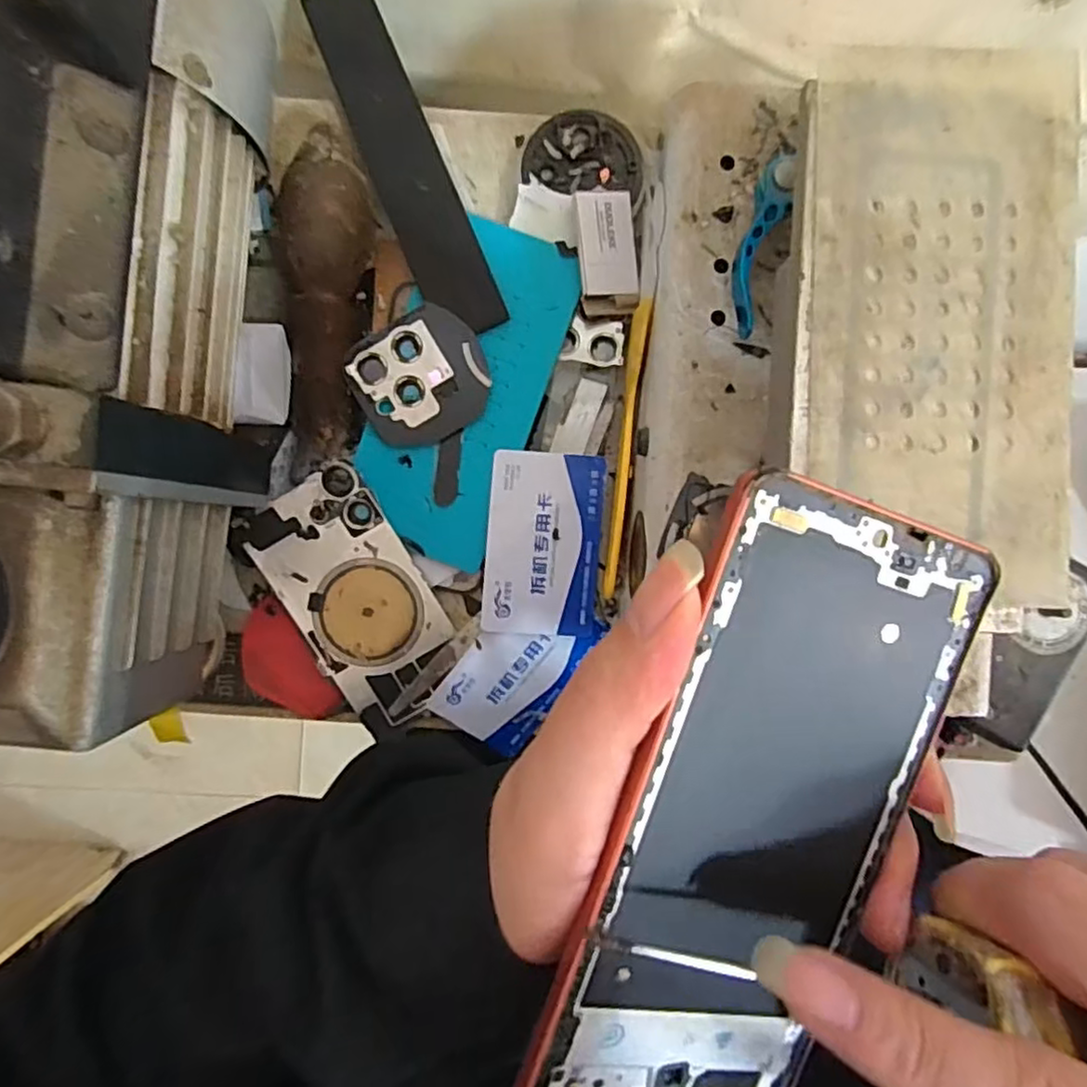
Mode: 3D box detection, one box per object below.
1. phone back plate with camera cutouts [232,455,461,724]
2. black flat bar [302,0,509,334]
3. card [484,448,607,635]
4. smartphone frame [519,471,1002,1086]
[{"bbox_3d":[-0.089,0.028,0.321,0.061,0.004,0.120,-29,98,1],"label":"phone back plate with camera cutouts"},{"bbox_3d":[-0.067,-0.186,0.316,0.035,0.010,0.185,-23,86,-3],"label":"black flat bar"},{"bbox_3d":[0.000,0.000,0.314,0.053,0.004,0.084,4,91,-2],"label":"card"},{"bbox_3d":[0.052,0.070,0.158,0.075,0.004,0.162,17,96,-19],"label":"smartphone frame"}]

